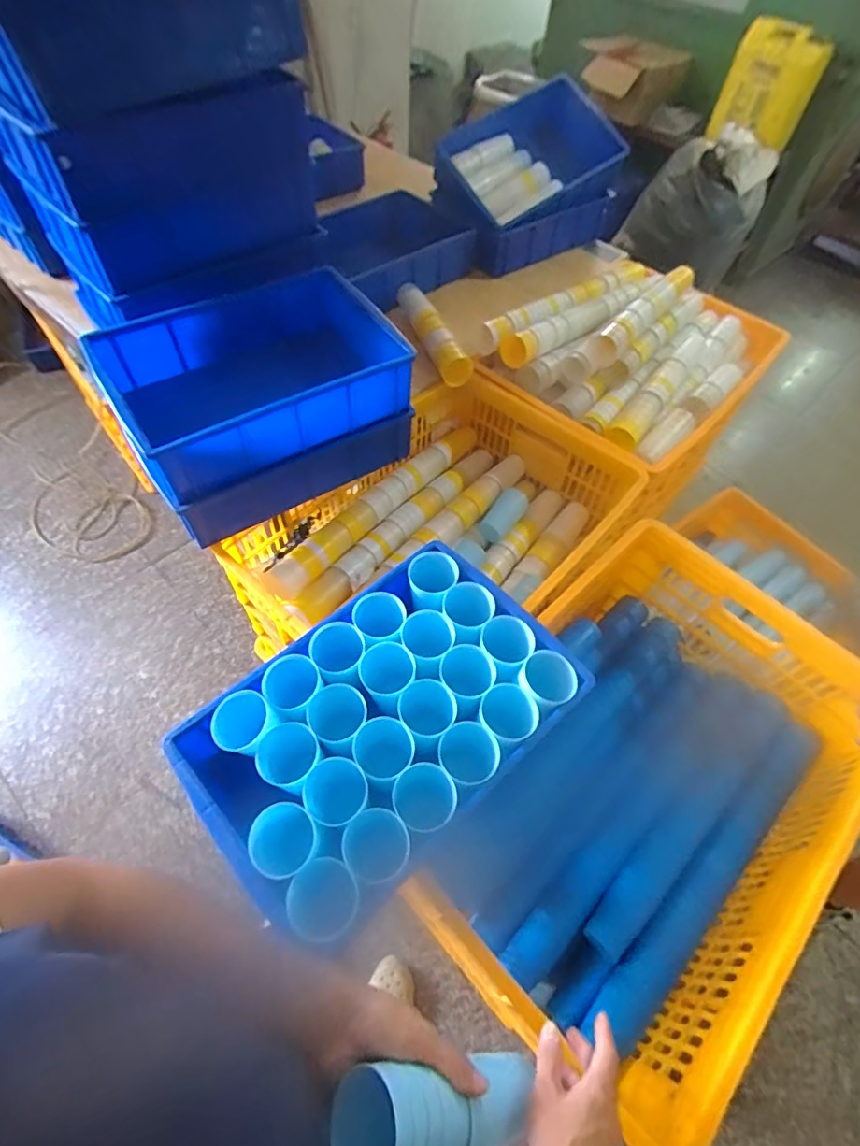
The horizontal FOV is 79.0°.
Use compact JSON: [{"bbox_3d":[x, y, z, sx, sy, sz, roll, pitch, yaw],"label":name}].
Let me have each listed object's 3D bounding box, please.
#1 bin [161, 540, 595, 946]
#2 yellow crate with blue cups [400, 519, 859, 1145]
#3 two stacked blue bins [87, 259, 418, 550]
[{"bbox_3d":[-0.047,0.173,0.598,0.389,0.108,0.251,-35,65,-23],"label":"bin"},{"bbox_3d":[0.293,0.276,0.755,0.633,0.240,0.429,-39,66,-24],"label":"yellow crate with blue cups"},{"bbox_3d":[-0.253,-0.274,0.815,0.392,0.209,0.274,-28,63,-20],"label":"two stacked blue bins"}]

